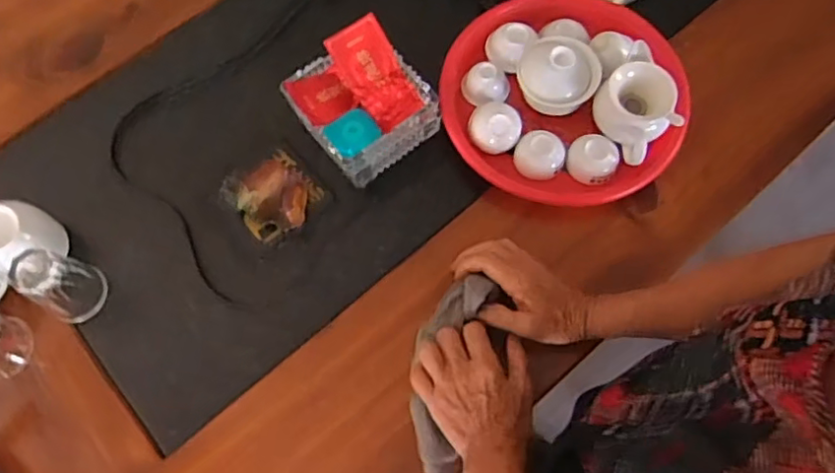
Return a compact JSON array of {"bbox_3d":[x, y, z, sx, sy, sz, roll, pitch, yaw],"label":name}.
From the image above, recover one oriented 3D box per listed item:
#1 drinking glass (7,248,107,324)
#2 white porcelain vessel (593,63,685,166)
[{"bbox_3d":[-0.350,0.046,0.601,0.061,0.075,0.059,0,73,1],"label":"drinking glass"},{"bbox_3d":[0.228,-0.128,0.648,0.076,0.067,0.082,0,73,1],"label":"white porcelain vessel"}]

